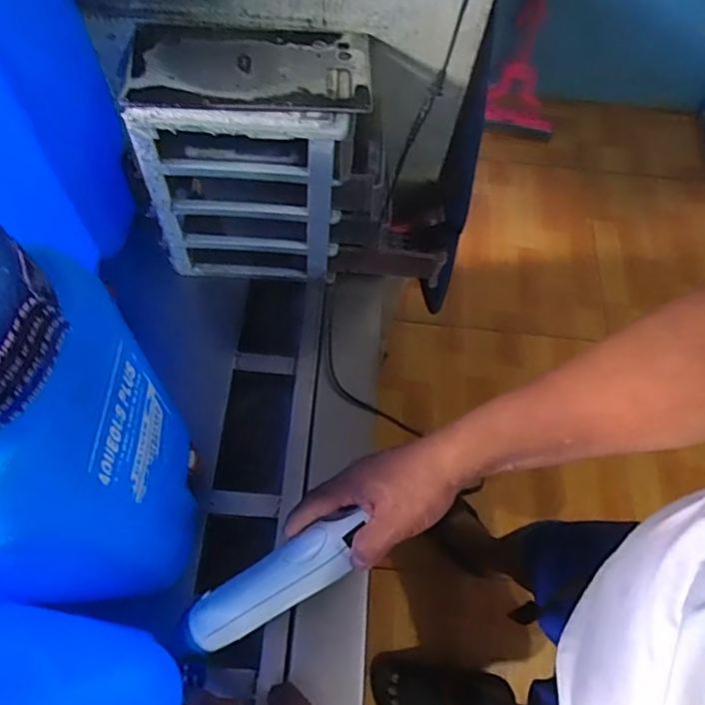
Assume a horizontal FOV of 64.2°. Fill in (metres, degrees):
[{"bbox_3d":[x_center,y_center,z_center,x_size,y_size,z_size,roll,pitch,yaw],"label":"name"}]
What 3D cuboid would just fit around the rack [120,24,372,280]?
[{"bbox_3d":[-0.103,-0.224,0.665,0.247,0.244,0.158,2,64,-3],"label":"rack"}]

